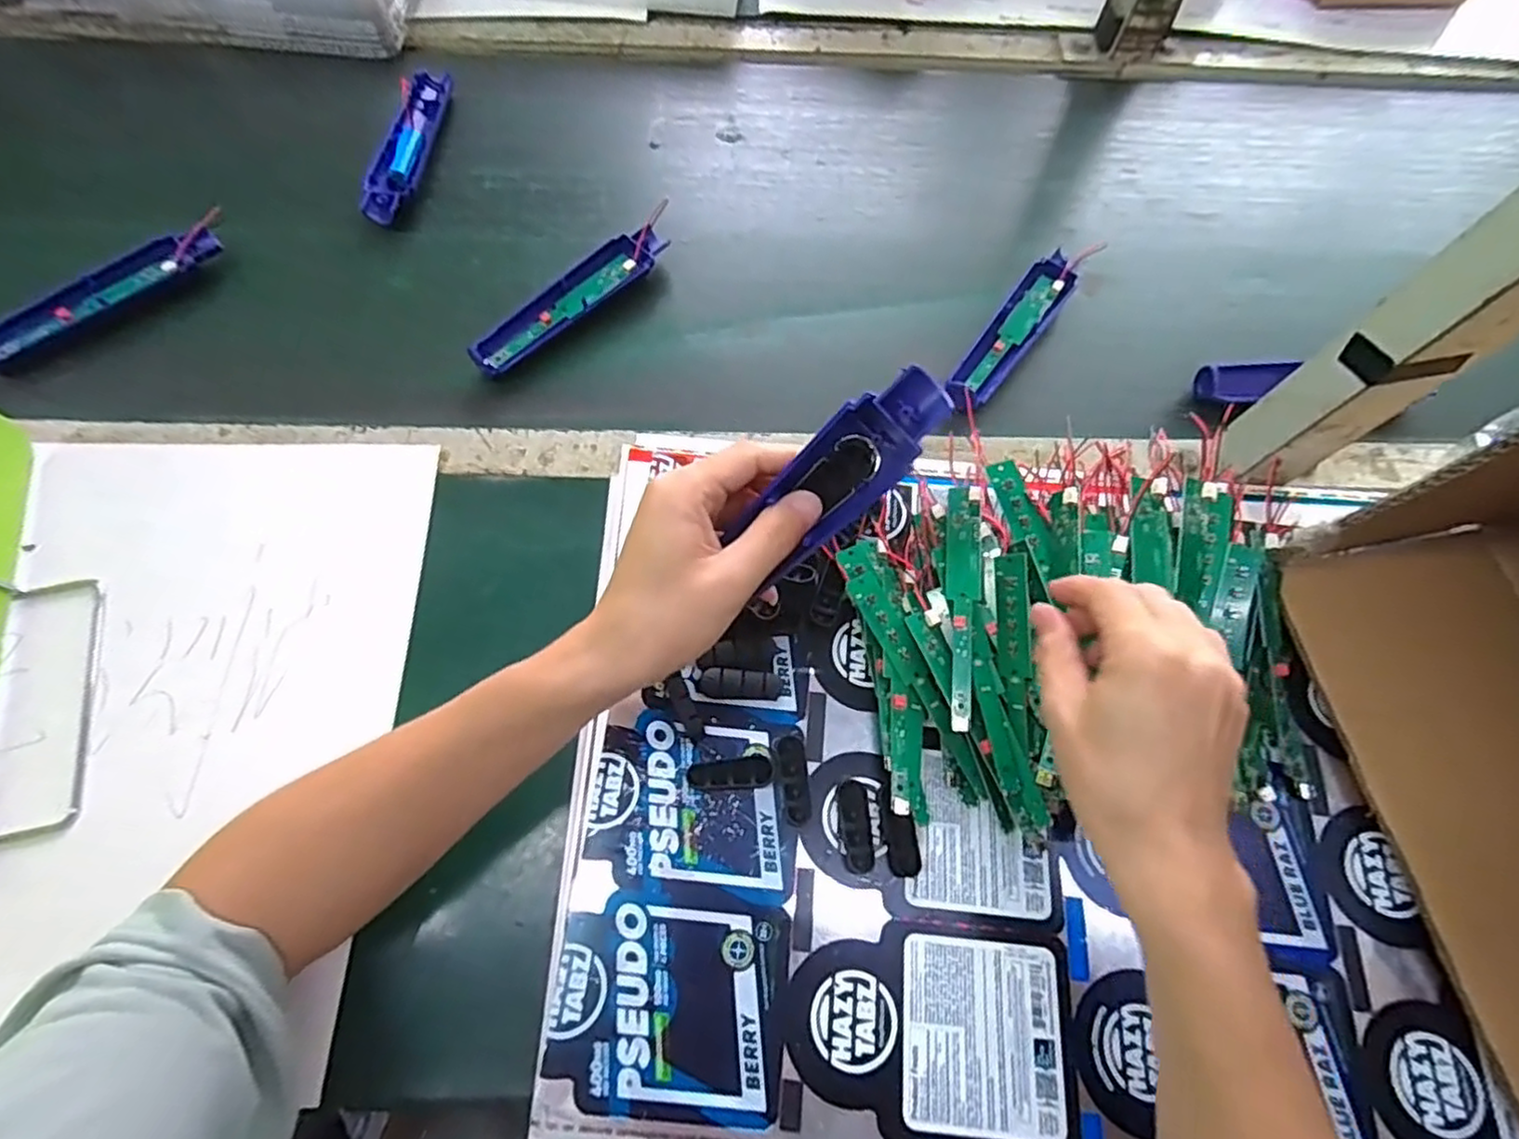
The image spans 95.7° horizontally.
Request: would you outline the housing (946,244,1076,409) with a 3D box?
[{"bbox_3d":[0.191,-0.177,0.520,0.038,0.022,0.160,33,71,10],"label":"housing"}]

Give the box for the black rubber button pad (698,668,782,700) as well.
[{"bbox_3d":[-0.011,0.067,0.402,0.047,0.011,0.016,2,69,-2],"label":"black rubber button pad"}]

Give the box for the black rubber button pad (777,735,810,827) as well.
[{"bbox_3d":[0.019,0.117,0.382,0.015,0.008,0.047,-3,69,-4],"label":"black rubber button pad"}]

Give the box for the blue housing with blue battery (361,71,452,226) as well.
[{"bbox_3d":[-0.287,-0.347,0.562,0.031,0.016,0.170,5,69,-1],"label":"blue housing with blue battery"}]

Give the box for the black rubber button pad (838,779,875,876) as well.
[{"bbox_3d":[0.053,0.141,0.376,0.016,0.007,0.047,-6,69,-5],"label":"black rubber button pad"}]

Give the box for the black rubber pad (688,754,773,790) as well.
[{"bbox_3d":[-0.017,0.114,0.385,0.045,0.009,0.016,-3,69,-4],"label":"black rubber pad"}]

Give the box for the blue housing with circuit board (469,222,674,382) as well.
[{"bbox_3d":[-0.141,-0.200,0.511,0.167,0.020,0.034,-41,76,-16],"label":"blue housing with circuit board"}]

